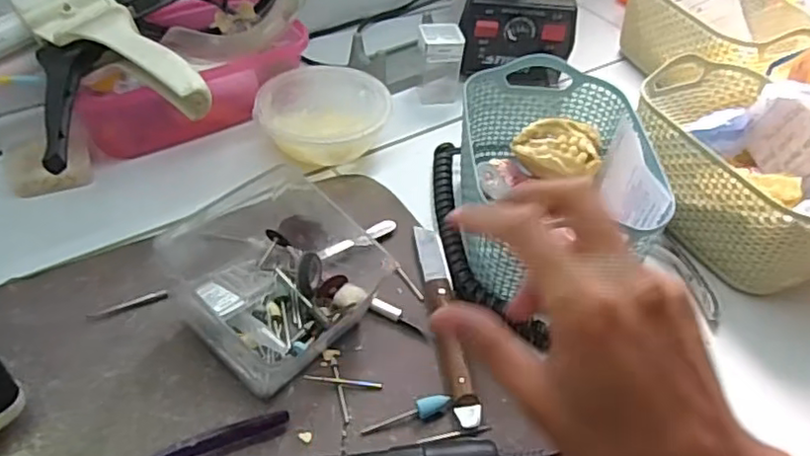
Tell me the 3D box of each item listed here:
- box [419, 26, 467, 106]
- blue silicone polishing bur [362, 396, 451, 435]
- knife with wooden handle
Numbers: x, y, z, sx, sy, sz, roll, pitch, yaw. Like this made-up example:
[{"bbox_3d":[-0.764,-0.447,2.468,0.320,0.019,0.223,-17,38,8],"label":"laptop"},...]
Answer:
[{"bbox_3d":[0.030,-0.144,0.577,0.036,0.062,0.038,-1,44,-8],"label":"box"},{"bbox_3d":[0.001,0.103,0.353,0.050,0.009,0.009,-15,48,-20],"label":"blue silicone polishing bur"},{"bbox_3d":[0.024,0.051,0.403,0.019,0.018,0.150,-3,48,-8],"label":"knife with wooden handle"}]

